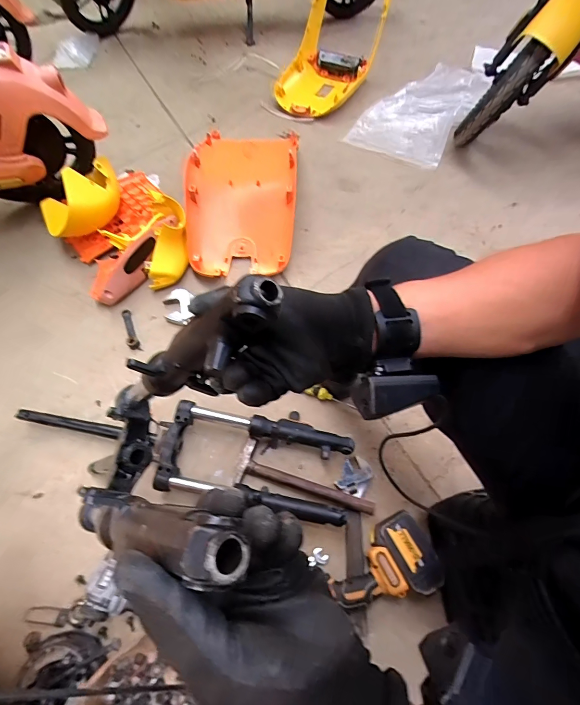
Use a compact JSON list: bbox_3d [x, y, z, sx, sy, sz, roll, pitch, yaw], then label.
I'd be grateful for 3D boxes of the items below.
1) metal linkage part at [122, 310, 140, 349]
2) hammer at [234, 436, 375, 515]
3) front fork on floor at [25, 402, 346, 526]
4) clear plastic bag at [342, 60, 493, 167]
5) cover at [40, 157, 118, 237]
[{"bbox_3d":[-0.403,-0.063,0.893,0.025,0.012,0.126,-18,62,-10],"label":"metal linkage part"},{"bbox_3d":[0.031,0.241,0.706,0.269,0.026,0.090,11,61,6],"label":"hammer"},{"bbox_3d":[-0.209,0.190,0.722,0.678,0.057,0.190,10,61,6],"label":"front fork on floor"},{"bbox_3d":[0.536,-0.975,1.404,0.338,0.055,0.733,29,64,15],"label":"clear plastic bag"},{"bbox_3d":[-0.591,-0.432,0.976,0.173,0.119,0.251,-4,63,-5],"label":"cover"}]

